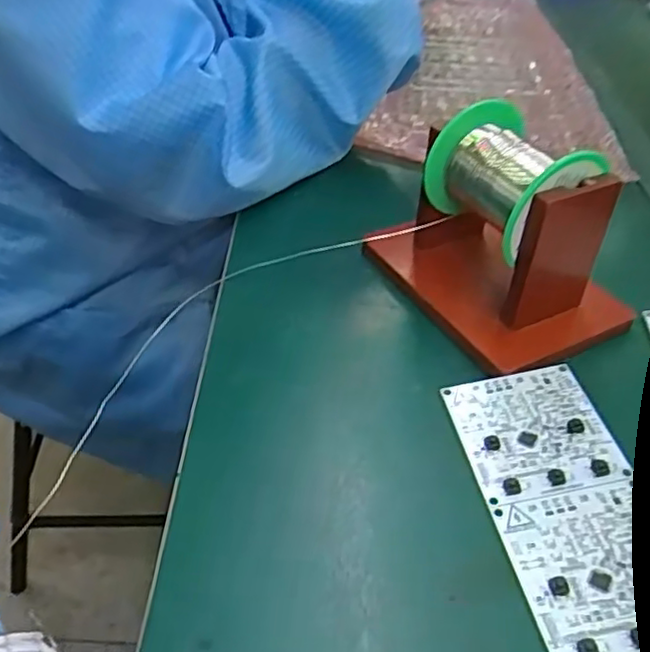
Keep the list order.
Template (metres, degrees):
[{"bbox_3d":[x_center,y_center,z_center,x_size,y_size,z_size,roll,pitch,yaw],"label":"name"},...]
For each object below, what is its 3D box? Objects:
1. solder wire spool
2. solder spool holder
[{"bbox_3d":[0.098,-0.077,0.358,0.060,0.059,0.076,-10,43,-17],"label":"solder wire spool"},{"bbox_3d":[0.101,-0.055,0.375,0.101,0.085,0.132,-18,46,-24],"label":"solder spool holder"}]

